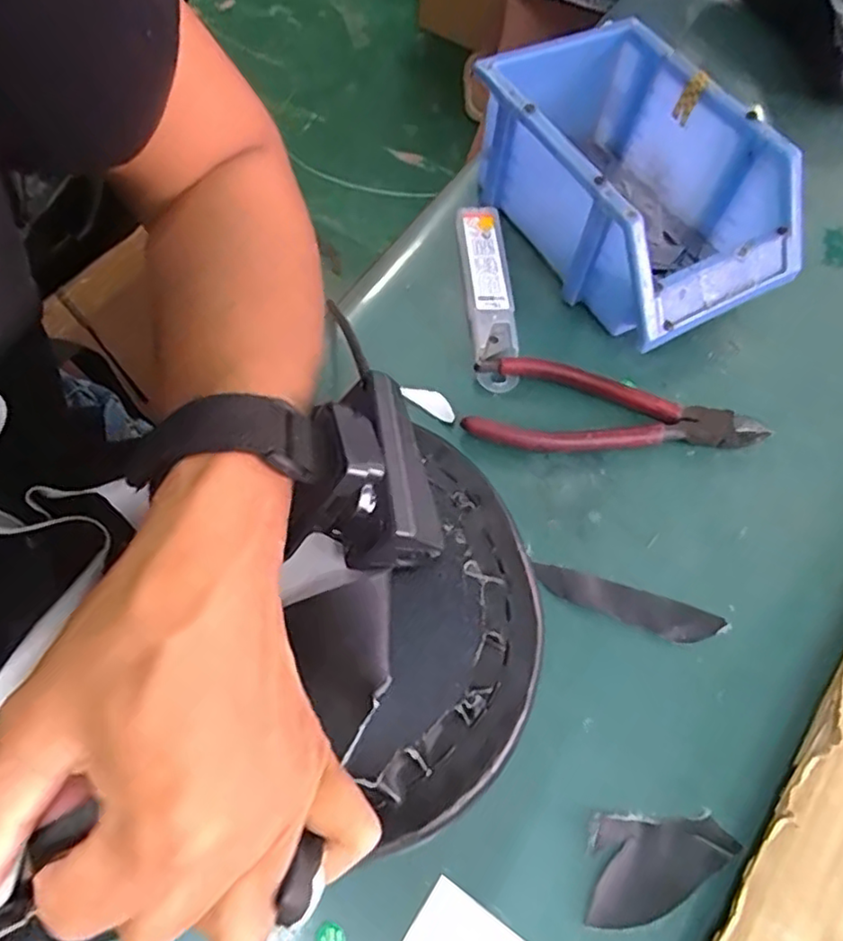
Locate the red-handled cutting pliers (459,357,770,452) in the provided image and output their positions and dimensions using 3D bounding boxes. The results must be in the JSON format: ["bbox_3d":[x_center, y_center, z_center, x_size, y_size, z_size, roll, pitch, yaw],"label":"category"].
[{"bbox_3d":[0.102,-0.030,0.347,0.152,0.013,0.052,5,63,0],"label":"red-handled cutting pliers"}]

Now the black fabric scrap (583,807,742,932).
[{"bbox_3d":[0.092,0.151,0.252,0.060,0.004,0.036,-4,63,-5],"label":"black fabric scrap"}]

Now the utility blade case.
[{"bbox_3d":[0.039,-0.104,0.381,0.025,0.014,0.126,-3,63,-5],"label":"utility blade case"}]

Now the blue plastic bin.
[{"bbox_3d":[0.118,-0.171,0.384,0.116,0.075,0.197,-26,67,-15],"label":"blue plastic bin"}]

